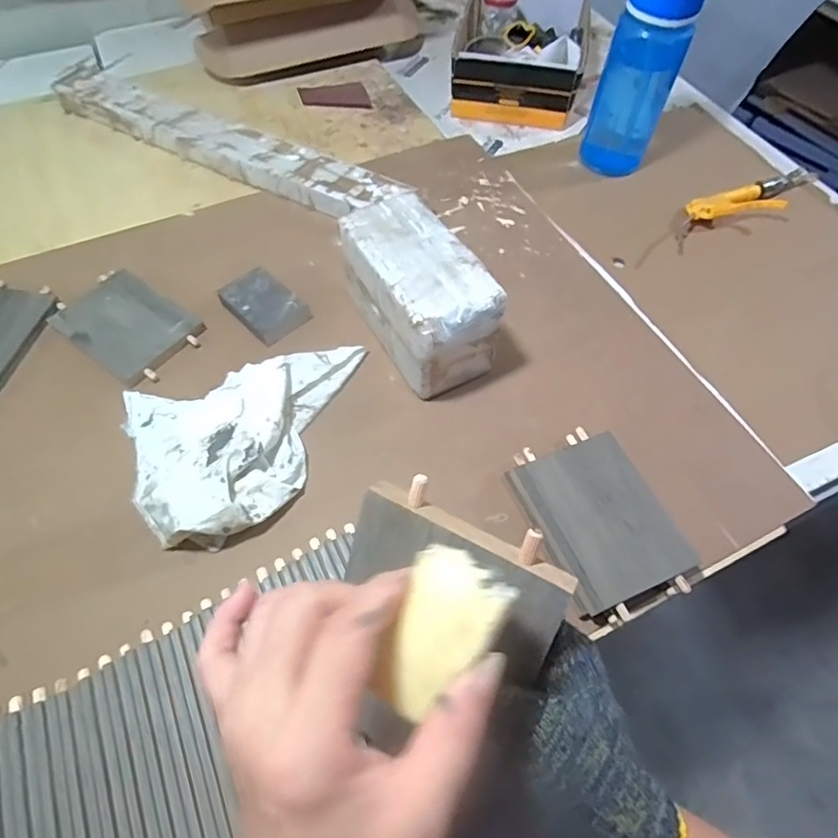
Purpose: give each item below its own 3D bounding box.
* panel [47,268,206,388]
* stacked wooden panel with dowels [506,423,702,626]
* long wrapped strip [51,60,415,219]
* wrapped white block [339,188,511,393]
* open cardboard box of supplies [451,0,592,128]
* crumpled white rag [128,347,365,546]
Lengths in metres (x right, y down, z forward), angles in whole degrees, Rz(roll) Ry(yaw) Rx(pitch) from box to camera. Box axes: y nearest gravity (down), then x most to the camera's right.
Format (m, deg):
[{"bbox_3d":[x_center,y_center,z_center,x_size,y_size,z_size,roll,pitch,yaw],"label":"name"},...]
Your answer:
[{"bbox_3d":[-0.359,-0.118,0.667,0.166,0.016,0.113,34,63,18],"label":"panel"},{"bbox_3d":[0.176,0.097,0.537,0.126,0.042,0.183,-20,60,-13],"label":"stacked wooden panel with dowels"},{"bbox_3d":[-0.313,-0.431,0.857,0.648,0.047,0.090,27,61,15],"label":"long wrapped strip"},{"bbox_3d":[-0.002,-0.139,0.627,0.110,0.124,0.205,-25,62,-16],"label":"wrapped white block"},{"bbox_3d":[0.181,-0.662,0.975,0.218,0.092,0.315,9,58,4],"label":"open cardboard box of supplies"},{"bbox_3d":[-0.175,0.017,0.571,0.264,0.041,0.201,-13,59,-9],"label":"crumpled white rag"}]

